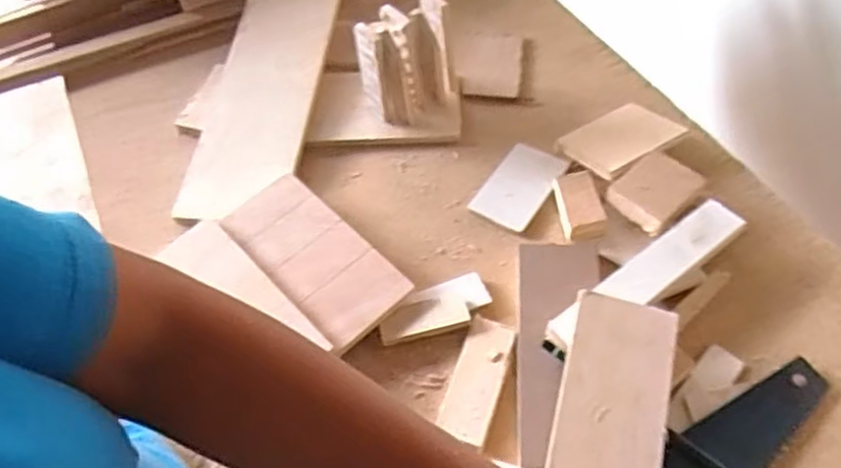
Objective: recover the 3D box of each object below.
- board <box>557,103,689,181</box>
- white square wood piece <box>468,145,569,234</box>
[{"bbox_3d":[0.175,-0.085,0.606,0.091,0.006,0.068,-30,43,-15],"label":"board"},{"bbox_3d":[0.086,-0.042,0.597,0.053,0.010,0.086,27,60,23],"label":"white square wood piece"}]

